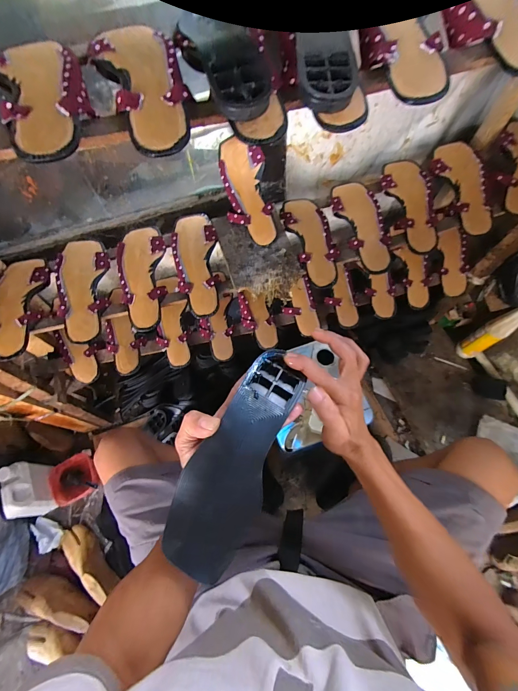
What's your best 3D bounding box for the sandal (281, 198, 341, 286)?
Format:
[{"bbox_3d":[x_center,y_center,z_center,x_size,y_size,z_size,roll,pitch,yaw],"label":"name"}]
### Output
[{"bbox_3d":[0.111,-0.225,0.622,0.084,0.027,0.223,-13,64,-4],"label":"sandal"}]

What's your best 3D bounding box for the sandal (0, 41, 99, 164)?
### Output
[{"bbox_3d":[-0.228,-0.267,0.317,0.086,0.023,0.201,-24,65,-9],"label":"sandal"}]

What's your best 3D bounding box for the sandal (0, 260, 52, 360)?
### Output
[{"bbox_3d":[-0.457,-0.081,0.564,0.082,0.034,0.239,-8,63,-1],"label":"sandal"}]

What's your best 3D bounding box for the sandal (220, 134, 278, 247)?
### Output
[{"bbox_3d":[-0.024,-0.317,0.611,0.094,0.026,0.223,-17,91,-6],"label":"sandal"}]

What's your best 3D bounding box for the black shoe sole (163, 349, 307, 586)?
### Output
[{"bbox_3d":[-0.021,0.115,0.311,0.076,0.043,0.227,22,76,13],"label":"black shoe sole"}]

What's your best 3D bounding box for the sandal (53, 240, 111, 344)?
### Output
[{"bbox_3d":[-0.334,-0.108,0.568,0.091,0.033,0.214,-17,64,-6],"label":"sandal"}]

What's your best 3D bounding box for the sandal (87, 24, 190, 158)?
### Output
[{"bbox_3d":[-0.125,-0.296,0.335,0.086,0.030,0.217,-25,65,-10],"label":"sandal"}]

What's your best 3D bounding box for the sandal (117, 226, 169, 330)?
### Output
[{"bbox_3d":[-0.228,-0.136,0.587,0.089,0.042,0.213,-12,64,-4],"label":"sandal"}]

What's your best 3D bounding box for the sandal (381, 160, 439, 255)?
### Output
[{"bbox_3d":[0.327,-0.298,0.627,0.091,0.023,0.224,-9,76,-2],"label":"sandal"}]

